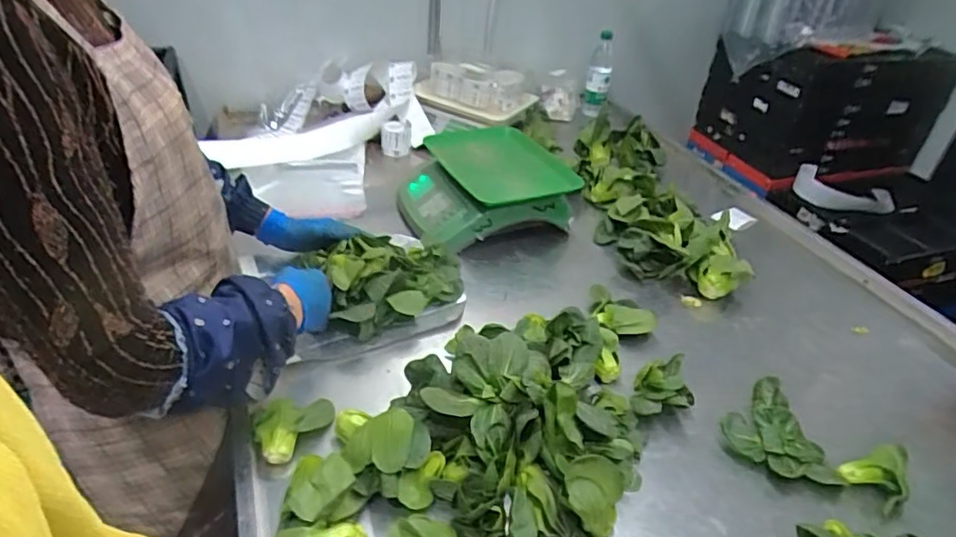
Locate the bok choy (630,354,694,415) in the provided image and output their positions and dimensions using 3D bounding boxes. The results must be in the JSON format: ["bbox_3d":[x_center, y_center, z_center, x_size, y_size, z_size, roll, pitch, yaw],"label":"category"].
[{"bbox_3d":[0.251,0.159,0.790,0.074,0.044,0.111,19,38,19],"label":"bok choy"}]

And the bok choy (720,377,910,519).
[{"bbox_3d":[0.413,0.226,0.731,0.203,0.059,0.110,24,39,24],"label":"bok choy"}]

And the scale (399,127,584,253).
[{"bbox_3d":[-0.002,-0.152,1.148,0.299,0.129,0.270,-11,38,-21],"label":"scale"}]

